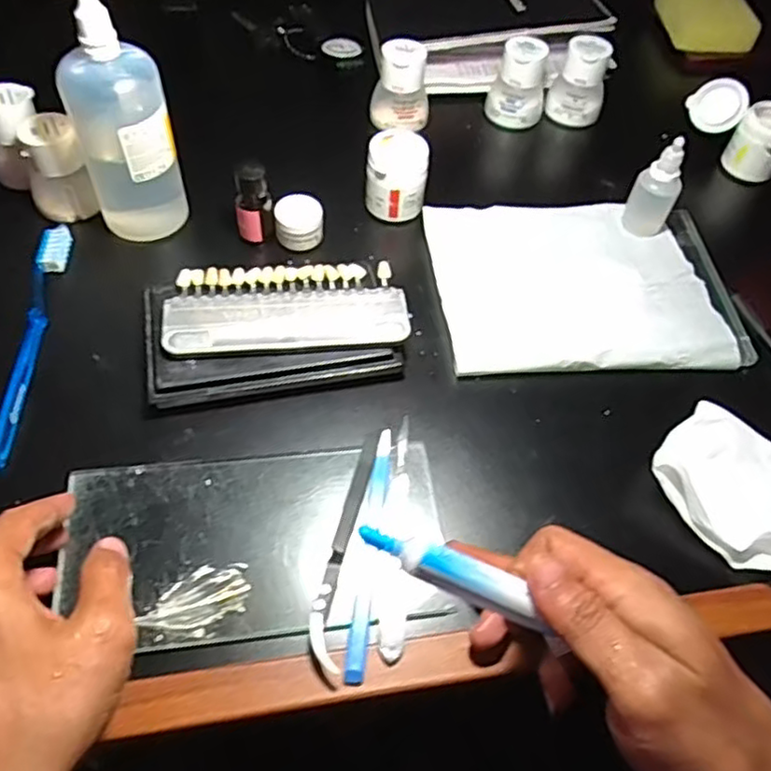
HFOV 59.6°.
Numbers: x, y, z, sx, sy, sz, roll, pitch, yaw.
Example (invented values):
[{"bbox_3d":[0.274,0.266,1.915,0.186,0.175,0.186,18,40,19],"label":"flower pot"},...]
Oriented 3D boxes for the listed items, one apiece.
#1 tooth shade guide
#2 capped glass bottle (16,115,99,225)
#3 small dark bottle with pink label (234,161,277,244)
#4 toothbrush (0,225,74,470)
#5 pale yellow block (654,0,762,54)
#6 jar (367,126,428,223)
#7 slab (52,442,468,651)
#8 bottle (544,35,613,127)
[{"bbox_3d":[-0.062,-0.050,0.427,0.147,0.007,0.063,-4,56,-8],"label":"tooth shade guide"},{"bbox_3d":[-0.233,-0.152,0.476,0.040,0.062,0.040,-25,63,-21],"label":"capped glass bottle"},{"bbox_3d":[-0.093,-0.128,0.476,0.026,0.057,0.023,-5,57,-10],"label":"small dark bottle with pink label"},{"bbox_3d":[-0.225,-0.032,0.430,0.016,0.014,0.190,-1,57,-7],"label":"toothbrush"},{"bbox_3d":[0.334,-0.382,0.695,0.075,0.033,0.107,-2,57,-8],"label":"pale yellow block"},{"bbox_3d":[0.008,-0.157,0.508,0.043,0.058,0.041,3,56,-5],"label":"jar"},{"bbox_3d":[-0.067,0.083,0.362,0.195,0.009,0.100,-5,57,-7],"label":"slab"},{"bbox_3d":[0.173,-0.269,0.597,0.047,0.063,0.043,18,57,6],"label":"bottle"}]

